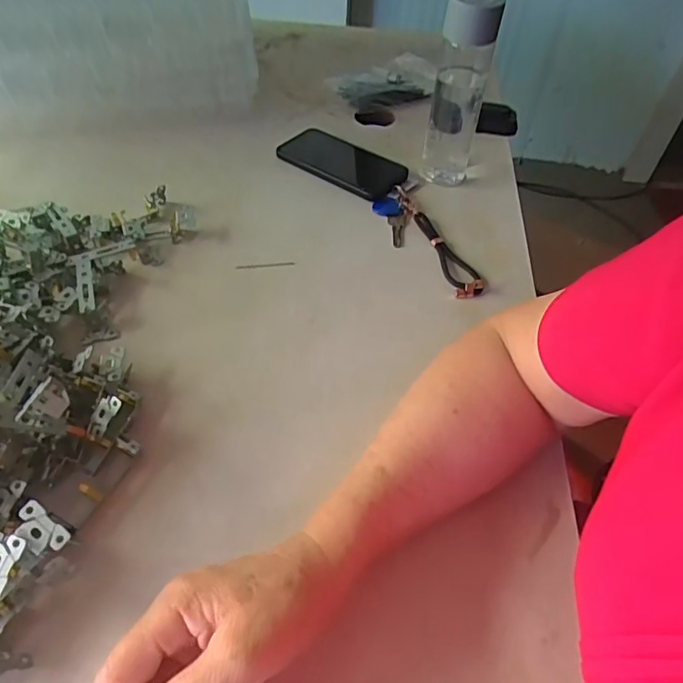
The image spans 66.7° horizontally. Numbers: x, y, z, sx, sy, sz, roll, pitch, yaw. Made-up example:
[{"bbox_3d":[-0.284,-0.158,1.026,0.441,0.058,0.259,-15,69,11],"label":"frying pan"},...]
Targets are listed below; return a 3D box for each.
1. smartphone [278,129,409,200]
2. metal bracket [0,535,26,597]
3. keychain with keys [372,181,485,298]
[{"bbox_3d":[-0.001,-0.232,0.657,0.171,0.014,0.091,31,56,20],"label":"smartphone"},{"bbox_3d":[-0.192,0.125,0.293,0.019,0.007,0.033,18,78,4],"label":"metal bracket"},{"bbox_3d":[0.090,-0.119,0.573,0.063,0.017,0.196,-11,52,-13],"label":"keychain with keys"}]

